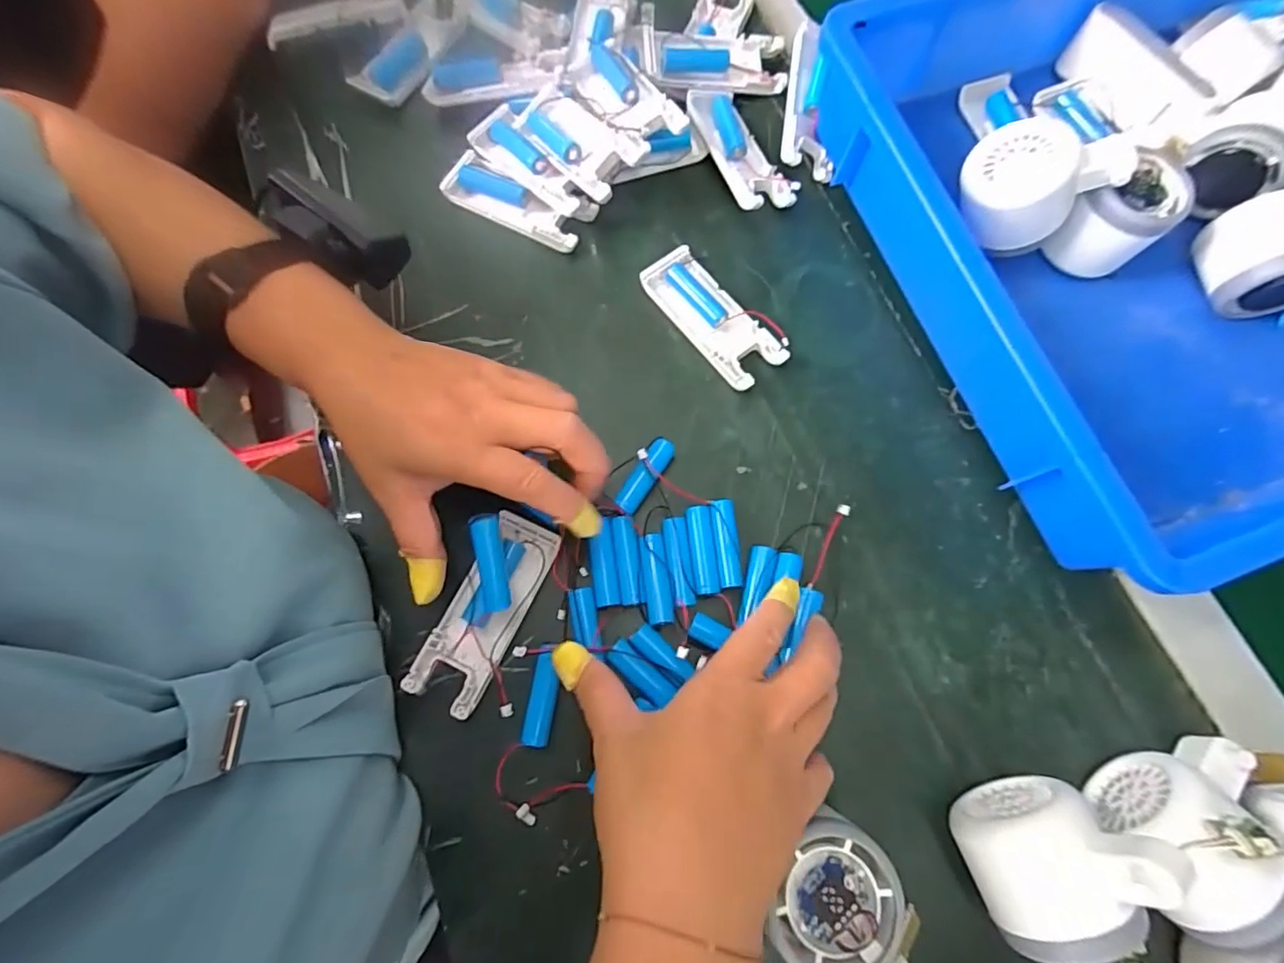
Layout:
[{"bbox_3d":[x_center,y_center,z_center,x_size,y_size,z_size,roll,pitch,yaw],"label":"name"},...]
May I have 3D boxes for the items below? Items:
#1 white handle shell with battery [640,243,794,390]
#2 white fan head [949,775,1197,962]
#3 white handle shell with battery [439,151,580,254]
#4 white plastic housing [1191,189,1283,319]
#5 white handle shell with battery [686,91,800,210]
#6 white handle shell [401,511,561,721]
[{"bbox_3d":[0.048,-0.109,0.360,0.049,0.012,0.103,-36,77,-10],"label":"white handle shell with battery"},{"bbox_3d":[0.182,0.170,0.244,0.063,0.079,0.054,-19,75,-5],"label":"white fan head"},{"bbox_3d":[-0.087,-0.194,0.387,0.102,0.024,0.033,27,76,8],"label":"white handle shell with battery"},{"bbox_3d":[0.390,-0.139,0.340,0.063,0.060,0.059,-4,74,-1],"label":"white plastic housing"},{"bbox_3d":[0.067,-0.235,0.393,0.040,0.024,0.104,-25,75,-7],"label":"white handle shell with battery"},{"bbox_3d":[-0.085,0.070,0.303,0.039,0.011,0.104,26,76,7],"label":"white handle shell"}]

